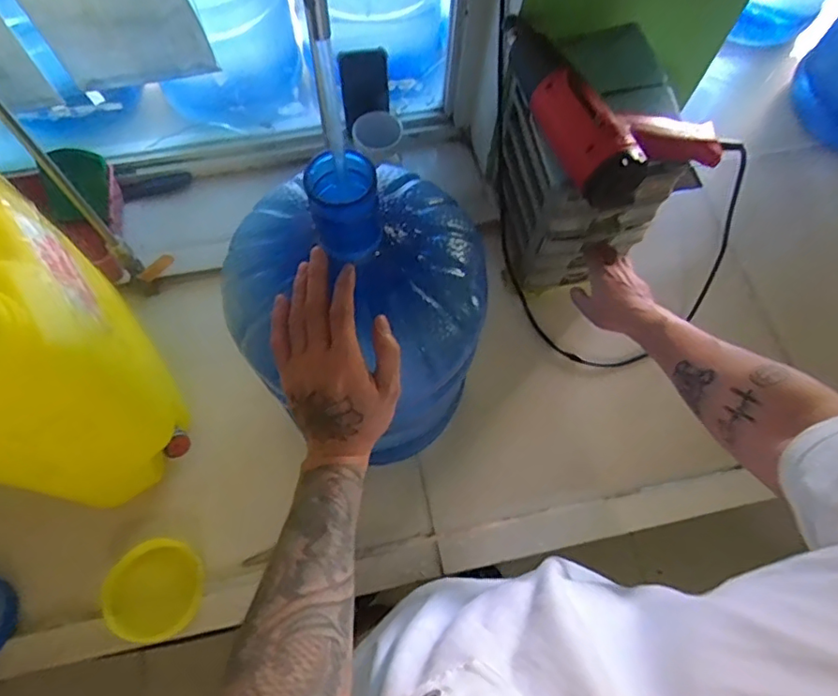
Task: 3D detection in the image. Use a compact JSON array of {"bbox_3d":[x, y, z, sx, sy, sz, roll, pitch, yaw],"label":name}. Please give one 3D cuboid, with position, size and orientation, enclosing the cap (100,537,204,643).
[{"bbox_3d":[-0.346,0.313,0.740,0.111,0.033,0.116,1,68,-2],"label":"cap"}]

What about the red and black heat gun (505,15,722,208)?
[{"bbox_3d":[0.219,-0.301,0.673,0.189,0.095,0.267,-18,70,-9],"label":"red and black heat gun"}]

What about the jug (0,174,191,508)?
[{"bbox_3d":[-0.424,-0.011,0.632,0.160,0.377,0.290,-32,73,-14],"label":"jug"}]

